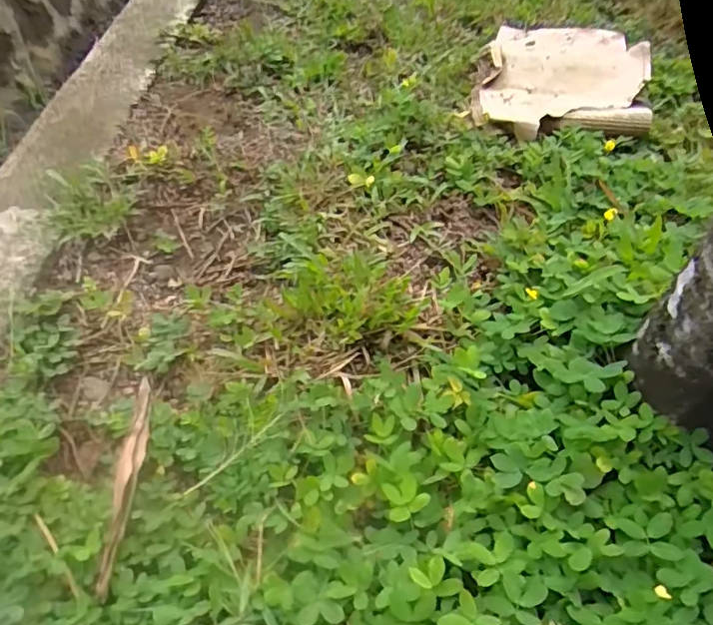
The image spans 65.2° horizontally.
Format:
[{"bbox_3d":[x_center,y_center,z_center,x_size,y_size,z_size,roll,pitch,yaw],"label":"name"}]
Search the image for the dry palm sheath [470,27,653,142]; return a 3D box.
[{"bbox_3d":[0.394,-0.446,1.074,0.315,0.048,0.479,14,52,13],"label":"dry palm sheath"}]

